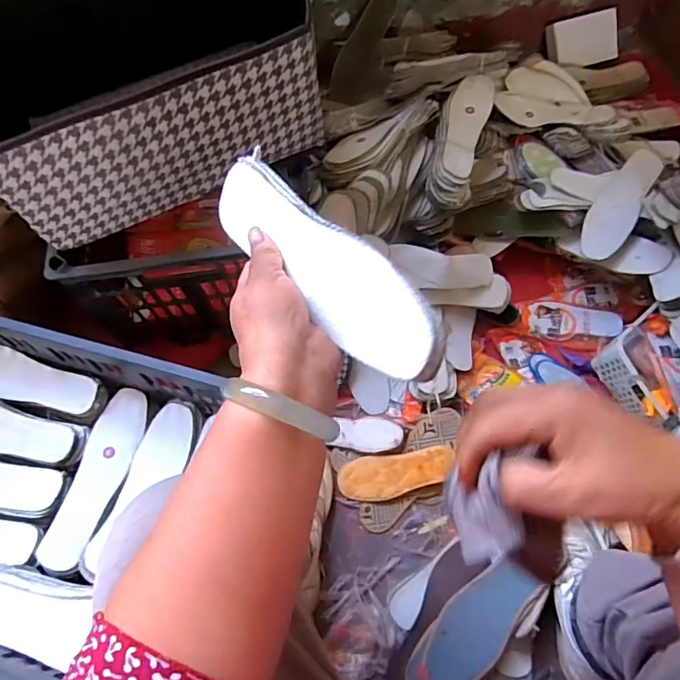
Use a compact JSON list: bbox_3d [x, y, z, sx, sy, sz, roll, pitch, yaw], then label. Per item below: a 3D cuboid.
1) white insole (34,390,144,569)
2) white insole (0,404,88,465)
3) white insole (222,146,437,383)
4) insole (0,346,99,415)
[{"bbox_3d":[-0.314,0.178,0.667,0.066,0.016,0.230,11,66,8],"label":"white insole"},{"bbox_3d":[-0.451,0.119,0.672,0.215,0.037,0.066,13,67,9],"label":"white insole"},{"bbox_3d":[-0.020,-0.057,0.338,0.013,0.062,0.226,-9,44,-42],"label":"white insole"},{"bbox_3d":[-0.439,0.054,0.699,0.221,0.035,0.063,17,67,11],"label":"insole"}]

